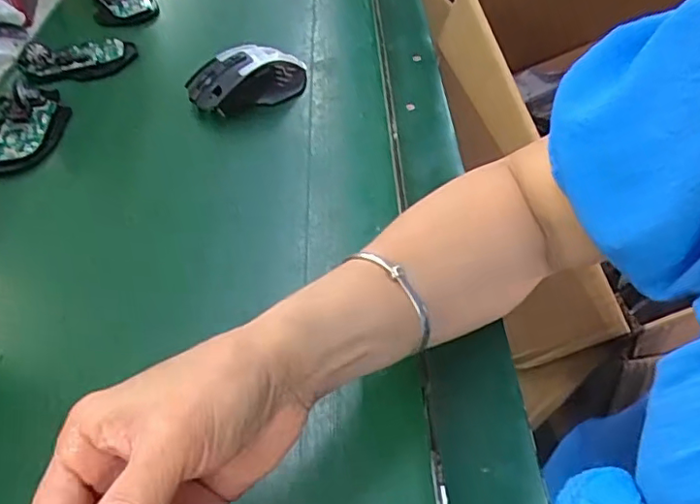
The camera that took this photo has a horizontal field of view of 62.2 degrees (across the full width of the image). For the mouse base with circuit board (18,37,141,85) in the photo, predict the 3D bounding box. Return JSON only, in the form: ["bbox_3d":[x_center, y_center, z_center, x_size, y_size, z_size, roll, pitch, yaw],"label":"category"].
[{"bbox_3d":[-0.281,-0.203,0.598,0.112,0.020,0.057,-21,46,-16],"label":"mouse base with circuit board"}]

